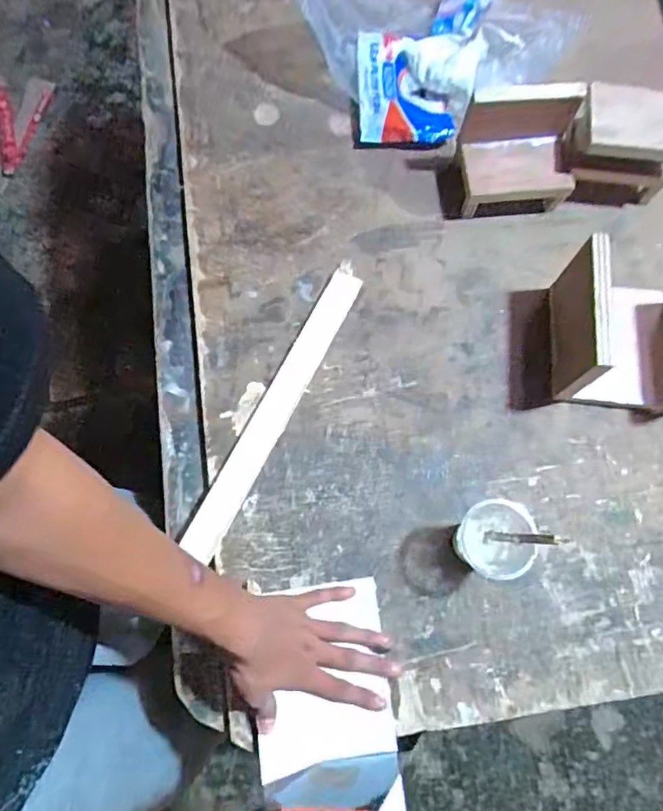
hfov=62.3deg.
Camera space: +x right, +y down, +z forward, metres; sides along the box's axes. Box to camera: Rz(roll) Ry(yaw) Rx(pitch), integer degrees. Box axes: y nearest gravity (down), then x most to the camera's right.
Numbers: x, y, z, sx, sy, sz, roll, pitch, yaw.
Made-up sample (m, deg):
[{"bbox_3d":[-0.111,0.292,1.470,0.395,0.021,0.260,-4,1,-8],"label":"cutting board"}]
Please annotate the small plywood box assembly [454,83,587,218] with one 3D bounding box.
[{"bbox_3d":[0.221,-0.296,0.650,0.126,0.120,0.092,-2,75,0],"label":"small plywood box assembly"}]

